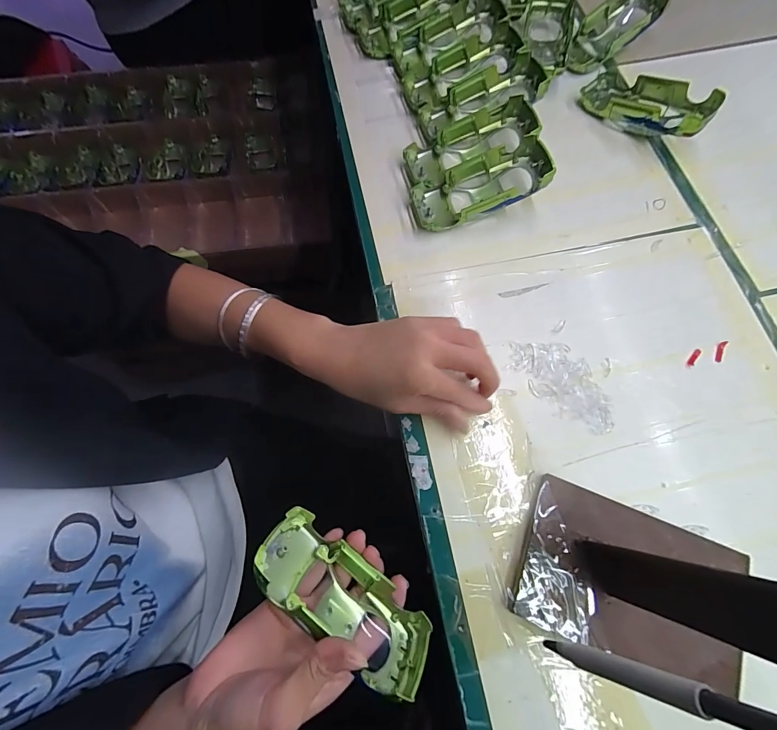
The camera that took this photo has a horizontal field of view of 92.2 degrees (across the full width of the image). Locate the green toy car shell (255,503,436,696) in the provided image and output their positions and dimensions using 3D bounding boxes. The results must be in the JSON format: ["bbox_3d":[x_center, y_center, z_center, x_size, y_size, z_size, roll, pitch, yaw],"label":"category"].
[{"bbox_3d":[-0.029,0.157,0.248,0.133,0.050,0.045,44,76,-5],"label":"green toy car shell"}]

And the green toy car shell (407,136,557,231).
[{"bbox_3d":[0.089,-0.176,0.369,0.128,0.044,0.062,-14,71,-4],"label":"green toy car shell"}]

